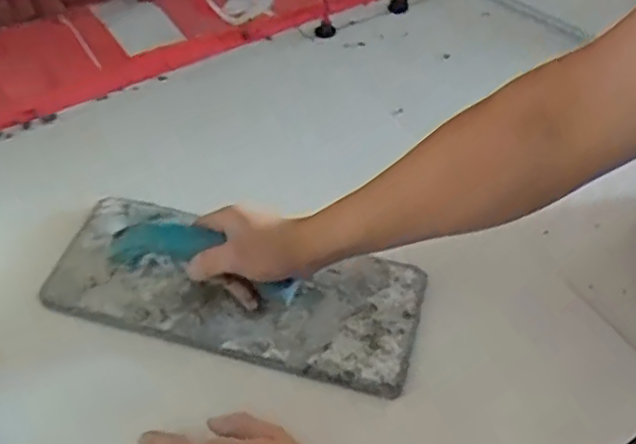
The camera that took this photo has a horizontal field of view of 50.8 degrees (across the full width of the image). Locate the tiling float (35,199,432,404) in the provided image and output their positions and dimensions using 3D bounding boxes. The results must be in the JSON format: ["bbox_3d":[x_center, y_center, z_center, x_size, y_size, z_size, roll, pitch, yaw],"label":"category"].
[{"bbox_3d":[-0.077,0.042,0.621,0.344,0.073,0.142,13,46,9],"label":"tiling float"}]

